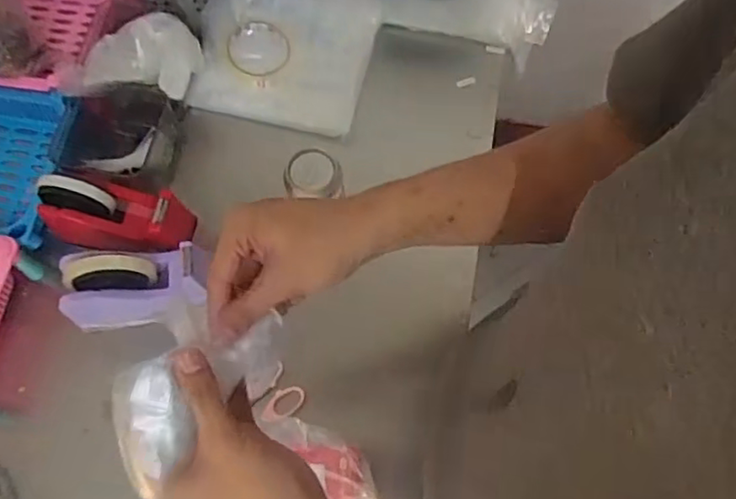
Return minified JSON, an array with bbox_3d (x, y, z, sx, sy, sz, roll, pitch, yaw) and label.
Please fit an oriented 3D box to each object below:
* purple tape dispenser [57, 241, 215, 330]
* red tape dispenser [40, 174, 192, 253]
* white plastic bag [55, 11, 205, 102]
[{"bbox_3d":[-0.250,0.034,0.676,0.146,0.099,0.062,-10,69,-2],"label":"purple tape dispenser"},{"bbox_3d":[-0.279,-0.040,0.703,0.176,0.084,0.068,7,70,4],"label":"red tape dispenser"},{"bbox_3d":[-0.280,-0.221,0.748,0.165,0.063,0.101,-12,69,-3],"label":"white plastic bag"}]

